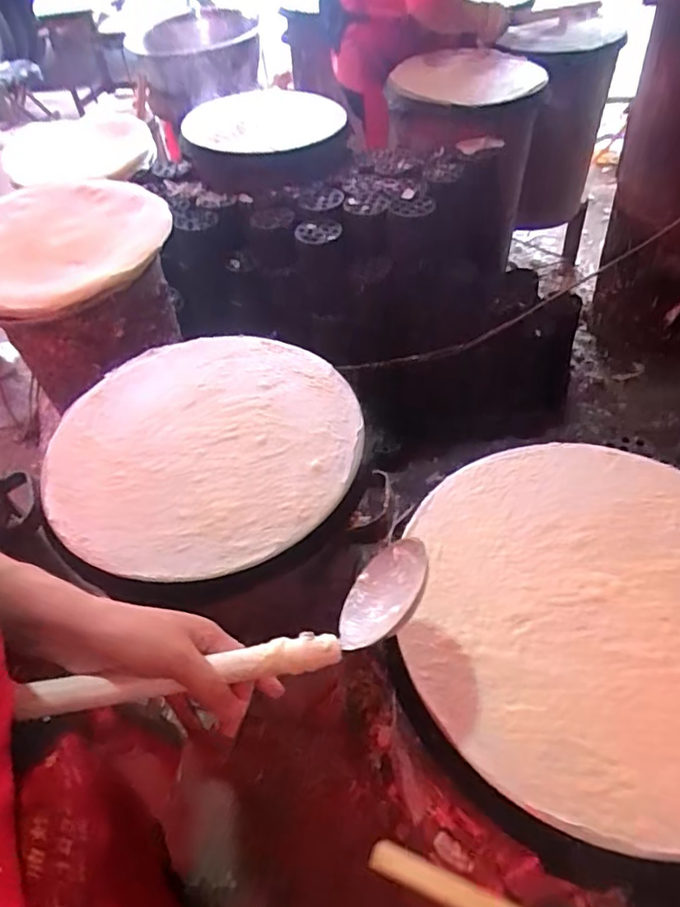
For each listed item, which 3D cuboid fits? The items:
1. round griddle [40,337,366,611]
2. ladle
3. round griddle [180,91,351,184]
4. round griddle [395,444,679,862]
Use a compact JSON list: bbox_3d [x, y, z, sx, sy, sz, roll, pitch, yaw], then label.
[{"bbox_3d":[-0.161,-0.010,0.696,0.365,0.021,0.390,-2,50,3],"label":"round griddle"},{"bbox_3d":[-0.062,0.126,0.398,0.285,0.062,0.066,-11,47,-28],"label":"ladle"},{"bbox_3d":[-0.190,-0.820,1.442,0.399,0.086,0.434,-5,50,0],"label":"round griddle"},{"bbox_3d":[0.241,0.134,0.522,0.358,0.016,0.375,-2,50,3],"label":"round griddle"}]

